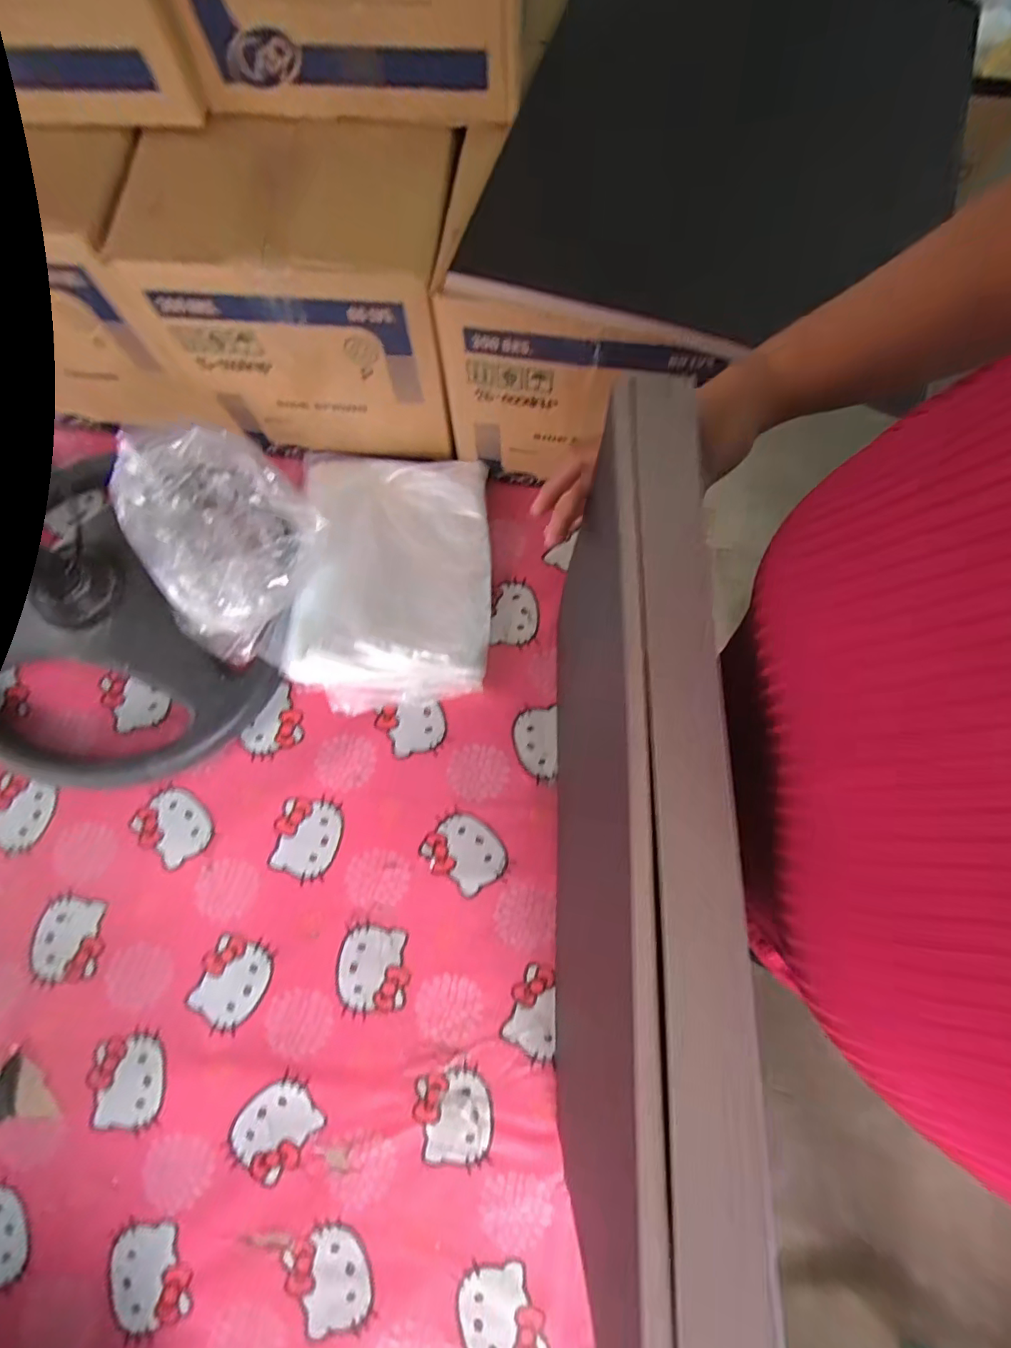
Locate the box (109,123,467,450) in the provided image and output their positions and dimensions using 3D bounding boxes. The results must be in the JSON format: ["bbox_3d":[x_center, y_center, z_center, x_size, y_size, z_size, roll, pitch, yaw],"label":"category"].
[{"bbox_3d":[-0.198,-0.386,0.591,0.291,0.253,0.183,-1,75,1],"label":"box"}]

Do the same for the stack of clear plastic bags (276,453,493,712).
[{"bbox_3d":[-0.135,-0.114,0.647,0.228,0.051,0.310,1,75,0],"label":"stack of clear plastic bags"}]

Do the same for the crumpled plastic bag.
[{"bbox_3d":[-0.309,-0.139,0.581,0.183,0.131,0.191,23,77,6],"label":"crumpled plastic bag"}]

